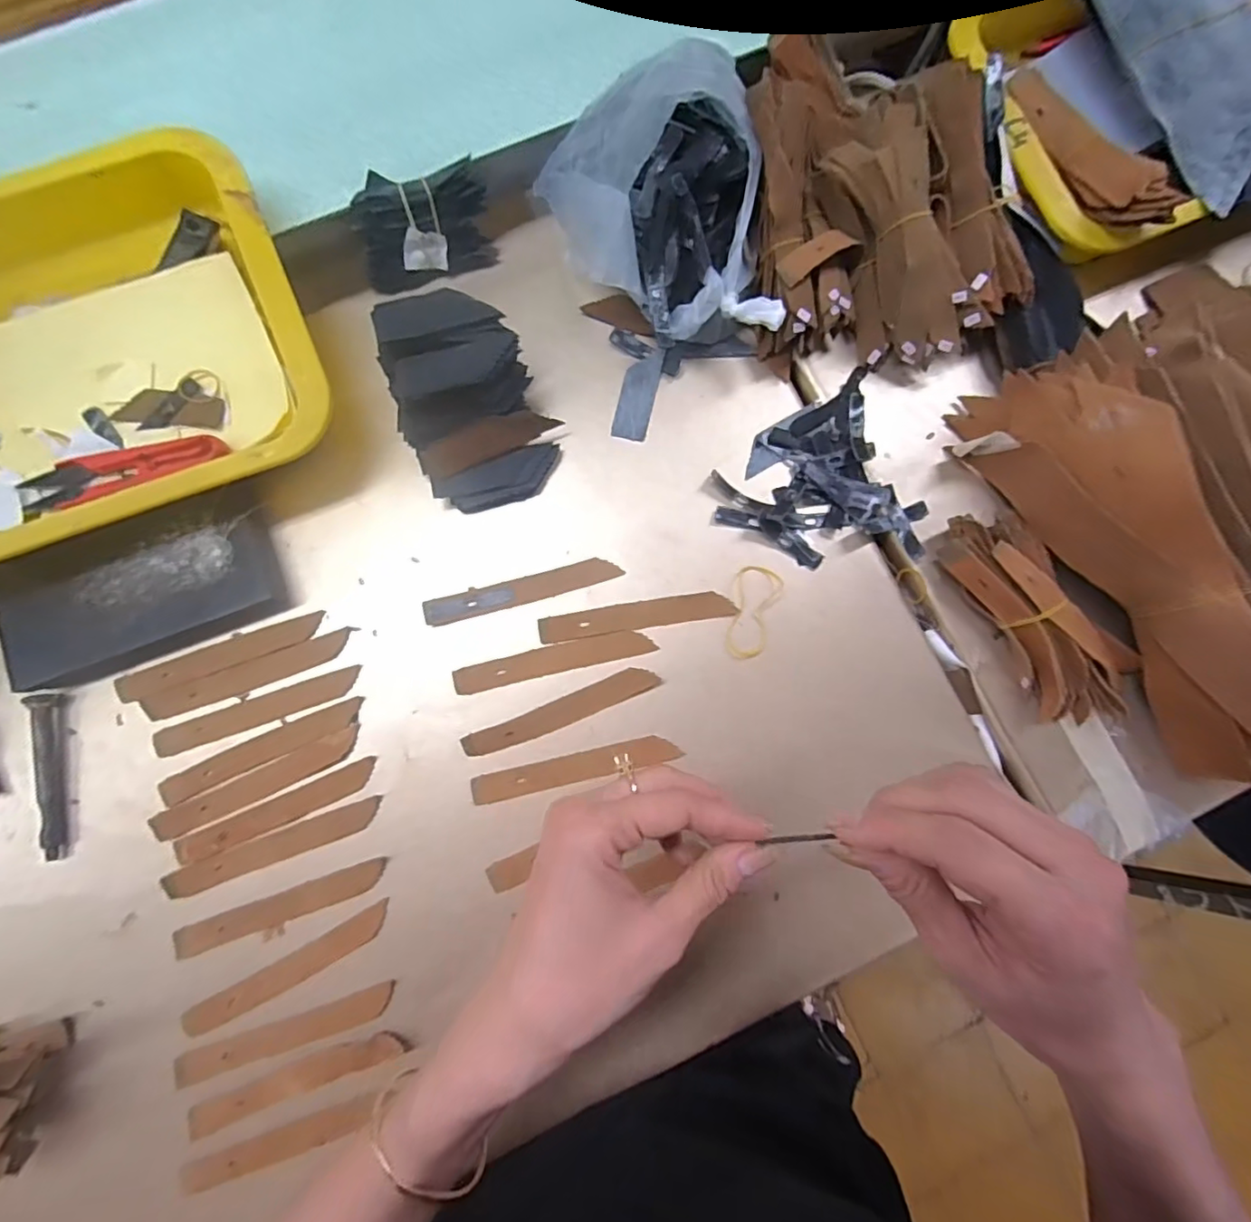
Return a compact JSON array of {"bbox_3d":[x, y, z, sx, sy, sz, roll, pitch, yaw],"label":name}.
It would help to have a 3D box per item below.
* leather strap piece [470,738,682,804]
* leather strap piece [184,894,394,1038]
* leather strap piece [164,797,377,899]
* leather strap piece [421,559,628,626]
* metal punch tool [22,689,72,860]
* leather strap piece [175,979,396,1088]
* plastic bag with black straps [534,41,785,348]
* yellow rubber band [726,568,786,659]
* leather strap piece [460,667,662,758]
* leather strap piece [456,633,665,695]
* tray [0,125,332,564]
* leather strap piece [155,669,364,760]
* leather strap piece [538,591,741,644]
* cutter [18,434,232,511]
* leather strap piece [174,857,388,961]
[{"bbox_3d":[-0.030,0.097,0.363,0.126,0.007,0.016,-13,83,-3],"label":"leather strap piece"},{"bbox_3d":[-0.196,0.210,0.345,0.125,0.004,0.017,-29,85,-5],"label":"leather strap piece"},{"bbox_3d":[-0.207,0.140,0.350,0.123,0.004,0.018,-19,89,-6],"label":"leather strap piece"},{"bbox_3d":[-0.065,-0.013,0.373,0.123,0.005,0.018,-14,84,-3],"label":"leather strap piece"},{"bbox_3d":[-0.340,0.097,0.347,0.016,0.012,0.095,-6,83,-2],"label":"metal punch tool"},{"bbox_3d":[-0.194,0.243,0.339,0.123,0.006,0.016,-18,84,-4],"label":"leather strap piece"},{"bbox_3d":[0.016,-0.245,0.365,0.128,0.090,0.159,-9,83,-3],"label":"plastic bag with black straps"},{"bbox_3d":[0.080,0.001,0.374,0.029,0.005,0.059,17,83,0],"label":"yellow rubber band"},{"bbox_3d":[-0.038,0.063,0.363,0.122,0.010,0.018,-23,84,-4],"label":"leather strap piece"},{"bbox_3d":[-0.045,0.030,0.369,0.124,0.004,0.018,-13,83,-3],"label":"leather strap piece"},{"bbox_3d":[-0.313,-0.141,0.337,0.258,0.055,0.202,-25,84,-5],"label":"tray"},{"bbox_3d":[-0.225,0.062,0.362,0.125,0.004,0.018,-20,84,-4],"label":"leather strap piece"},{"bbox_3d":[0.008,0.002,0.372,0.123,0.004,0.018,-9,83,-3],"label":"leather strap piece"},{"bbox_3d":[-0.293,-0.085,0.345,0.118,0.011,0.025,-17,84,-4],"label":"cutter"},{"bbox_3d":[-0.203,0.176,0.349,0.123,0.005,0.017,-18,84,-4],"label":"leather strap piece"}]

